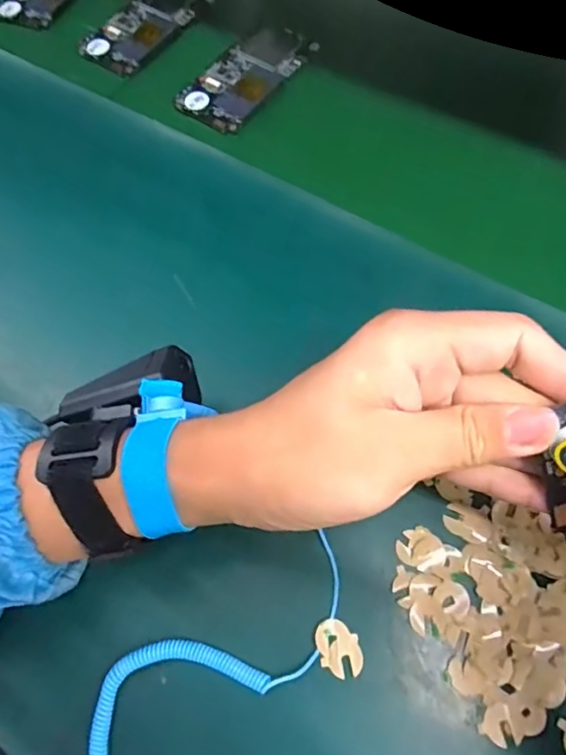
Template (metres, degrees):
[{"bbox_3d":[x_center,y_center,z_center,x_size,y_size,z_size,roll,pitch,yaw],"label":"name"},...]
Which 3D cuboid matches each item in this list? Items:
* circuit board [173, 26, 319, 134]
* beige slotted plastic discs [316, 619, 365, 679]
[{"bbox_3d":[-0.028,-0.252,0.446,0.063,0.010,0.124,35,70,18],"label":"circuit board"},{"bbox_3d":[0.027,0.132,0.260,0.020,0.004,0.026,-13,64,-3],"label":"beige slotted plastic discs"}]

